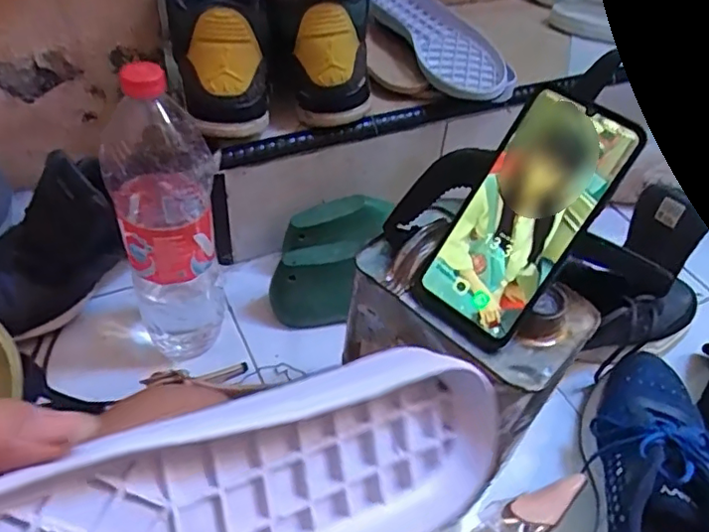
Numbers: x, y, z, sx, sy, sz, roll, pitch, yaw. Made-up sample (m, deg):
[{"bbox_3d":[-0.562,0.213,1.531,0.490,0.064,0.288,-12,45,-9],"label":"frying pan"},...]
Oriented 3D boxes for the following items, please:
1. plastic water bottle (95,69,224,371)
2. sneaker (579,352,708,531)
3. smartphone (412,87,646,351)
[{"bbox_3d":[-0.175,-0.024,0.555,0.084,0.339,0.076,-13,49,-18],"label":"plastic water bottle"},{"bbox_3d":[0.267,0.196,0.522,0.104,0.098,0.290,20,47,12],"label":"sneaker"},{"bbox_3d":[0.110,-0.031,0.389,0.074,0.168,0.009,38,16,21],"label":"smartphone"}]

